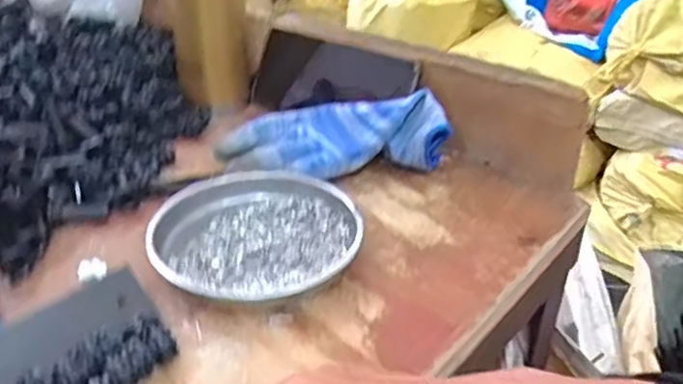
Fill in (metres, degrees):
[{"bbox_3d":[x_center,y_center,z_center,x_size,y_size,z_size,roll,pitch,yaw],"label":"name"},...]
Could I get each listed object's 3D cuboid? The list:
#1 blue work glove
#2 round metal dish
[{"bbox_3d":[-0.009,-0.042,0.492,0.169,0.058,0.075,2,32,1],"label":"blue work glove"},{"bbox_3d":[-0.055,0.024,0.416,0.128,0.022,0.109,-18,37,-29],"label":"round metal dish"}]

